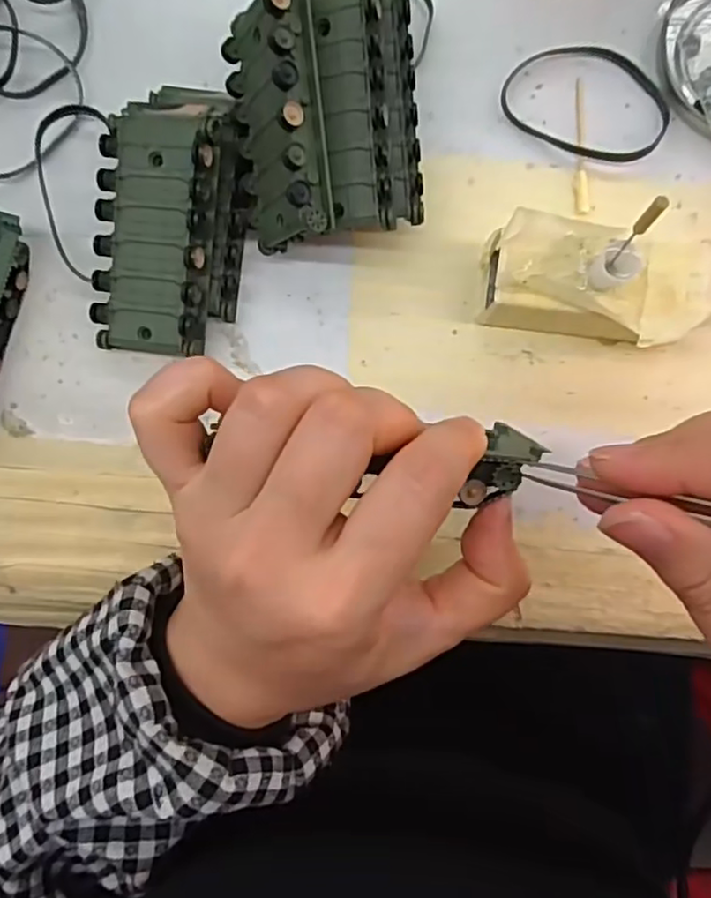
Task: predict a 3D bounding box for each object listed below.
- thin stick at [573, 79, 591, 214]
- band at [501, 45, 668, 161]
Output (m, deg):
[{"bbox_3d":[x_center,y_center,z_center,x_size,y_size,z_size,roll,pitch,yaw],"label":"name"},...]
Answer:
[{"bbox_3d":[0.096,-0.130,0.277,0.007,0.004,0.059,-2,89,-1],"label":"thin stick"},{"bbox_3d":[0.099,-0.149,0.277,0.070,0.007,0.047,26,88,0],"label":"band"}]

